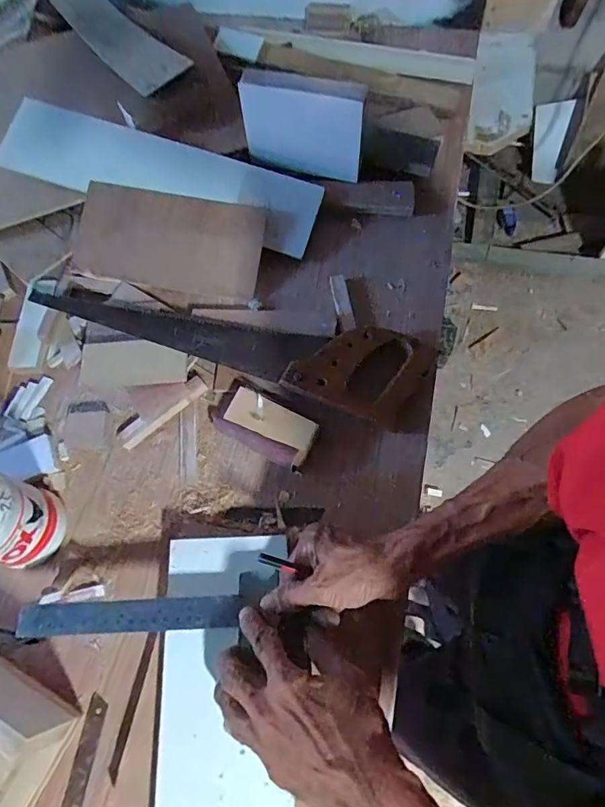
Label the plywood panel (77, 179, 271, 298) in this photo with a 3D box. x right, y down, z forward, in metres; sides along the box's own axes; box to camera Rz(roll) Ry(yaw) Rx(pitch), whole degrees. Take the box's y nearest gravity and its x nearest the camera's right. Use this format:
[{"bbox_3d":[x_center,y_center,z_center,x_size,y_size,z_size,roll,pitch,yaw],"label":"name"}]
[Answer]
[{"bbox_3d":[-0.168,-0.208,0.618,0.236,0.016,0.124,10,87,8],"label":"plywood panel"}]

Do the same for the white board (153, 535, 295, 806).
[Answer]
[{"bbox_3d":[-0.066,0.265,0.403,0.110,0.022,0.300,-5,67,1],"label":"white board"}]

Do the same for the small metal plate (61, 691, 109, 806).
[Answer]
[{"bbox_3d":[-0.191,0.311,0.431,0.016,0.006,0.093,13,72,-6],"label":"small metal plate"}]

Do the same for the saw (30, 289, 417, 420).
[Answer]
[{"bbox_3d":[-0.095,-0.073,0.556,0.426,0.026,0.094,13,69,8],"label":"saw"}]

